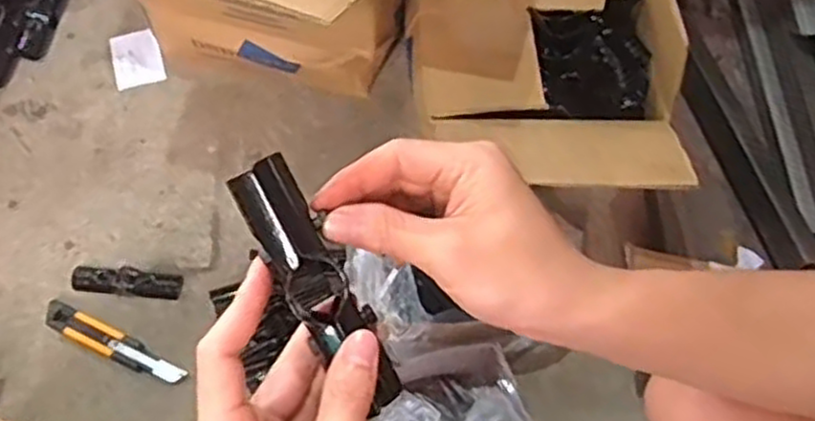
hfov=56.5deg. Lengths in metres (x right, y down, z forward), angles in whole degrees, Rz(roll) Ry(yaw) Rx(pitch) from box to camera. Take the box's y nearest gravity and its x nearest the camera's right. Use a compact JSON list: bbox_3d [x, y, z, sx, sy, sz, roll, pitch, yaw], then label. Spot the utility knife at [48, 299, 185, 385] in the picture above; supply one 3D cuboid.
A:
[{"bbox_3d":[-0.341,0.156,0.884,0.180,0.015,0.033,22,65,11],"label":"utility knife"}]

